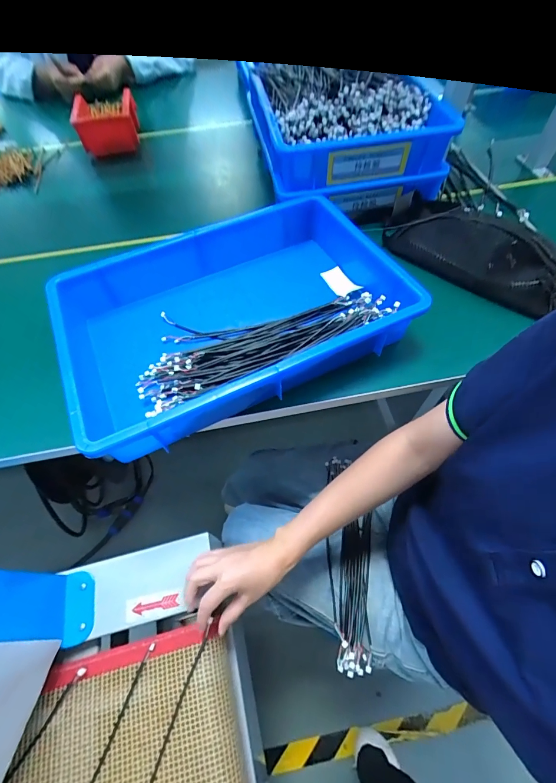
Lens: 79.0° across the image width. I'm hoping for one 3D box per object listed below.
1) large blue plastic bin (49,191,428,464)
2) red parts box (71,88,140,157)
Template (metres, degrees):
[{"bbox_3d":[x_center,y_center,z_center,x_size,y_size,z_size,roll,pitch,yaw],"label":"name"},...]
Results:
[{"bbox_3d":[-0.065,-0.108,0.466,0.427,0.102,0.288,-21,60,-15],"label":"large blue plastic bin"},{"bbox_3d":[-0.433,-0.690,0.866,0.136,0.092,0.176,-11,57,-8],"label":"red parts box"}]

